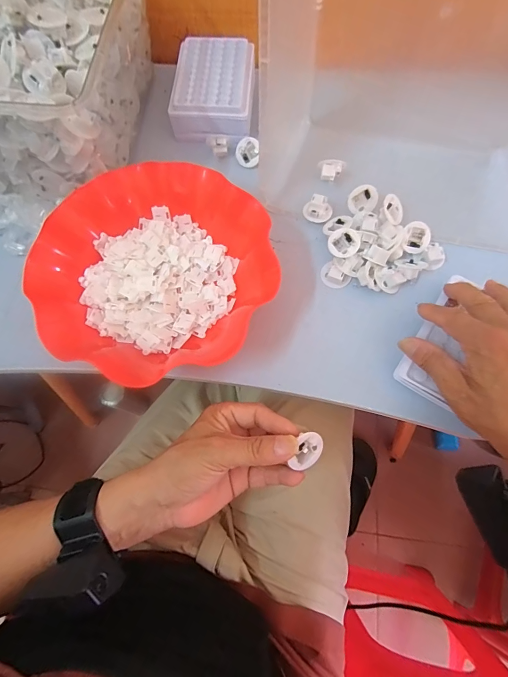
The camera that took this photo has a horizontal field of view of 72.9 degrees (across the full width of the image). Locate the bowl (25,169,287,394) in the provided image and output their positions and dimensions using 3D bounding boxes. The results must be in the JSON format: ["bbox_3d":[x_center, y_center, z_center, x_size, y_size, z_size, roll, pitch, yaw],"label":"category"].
[{"bbox_3d":[-0.095,-0.062,0.344,0.224,0.061,0.215,-1,71,2],"label":"bowl"}]

